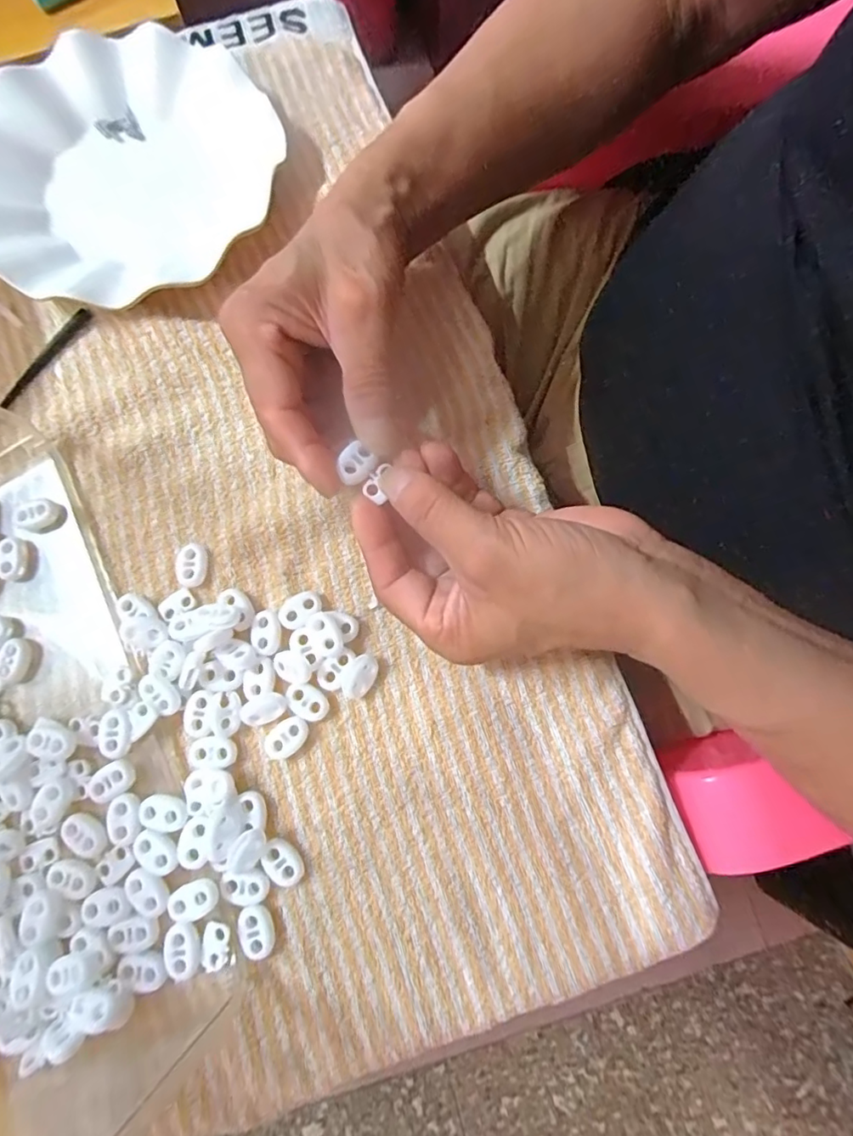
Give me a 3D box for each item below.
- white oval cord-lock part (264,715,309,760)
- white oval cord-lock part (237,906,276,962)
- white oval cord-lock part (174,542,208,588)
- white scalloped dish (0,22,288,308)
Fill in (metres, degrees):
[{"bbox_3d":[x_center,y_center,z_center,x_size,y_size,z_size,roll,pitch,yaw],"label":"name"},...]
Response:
[{"bbox_3d":[-0.068,0.083,0.271,0.023,0.006,0.016,-34,80,-8],"label":"white oval cord-lock part"},{"bbox_3d":[-0.077,0.165,0.251,0.015,0.004,0.022,-16,78,-4],"label":"white oval cord-lock part"},{"bbox_3d":[-0.122,-0.001,0.288,0.015,0.007,0.022,1,77,0],"label":"white oval cord-lock part"},{"bbox_3d":[-0.181,-0.238,0.329,0.178,0.025,0.162,0,77,0],"label":"white scalloped dish"}]

